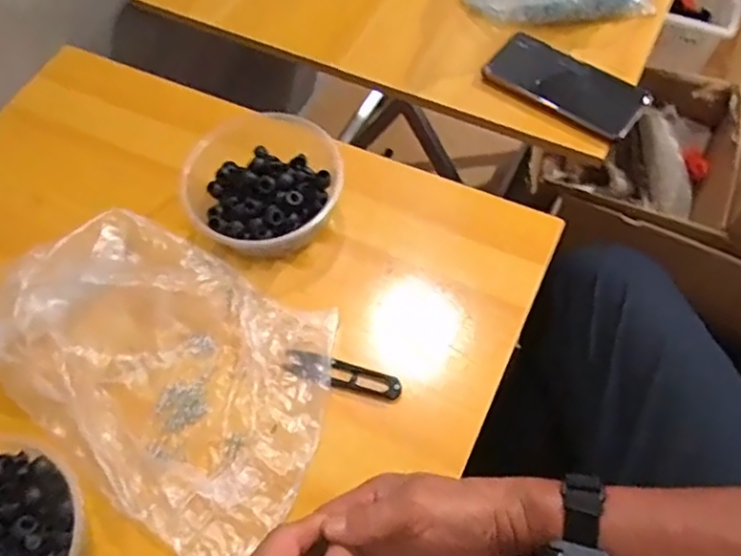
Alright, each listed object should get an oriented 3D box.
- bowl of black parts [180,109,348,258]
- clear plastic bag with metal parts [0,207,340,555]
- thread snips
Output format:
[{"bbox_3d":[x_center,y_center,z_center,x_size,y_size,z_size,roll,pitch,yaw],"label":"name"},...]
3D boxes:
[{"bbox_3d":[-0.105,-0.092,0.602,0.142,0.053,0.142,-1,60,2],"label":"bowl of black parts"},{"bbox_3d":[-0.164,0.060,0.508,0.284,0.072,0.198,33,67,19],"label":"clear plastic bag with metal parts"},{"bbox_3d":[-0.023,0.079,0.526,0.098,0.007,0.022,13,61,10],"label":"thread snips"}]

